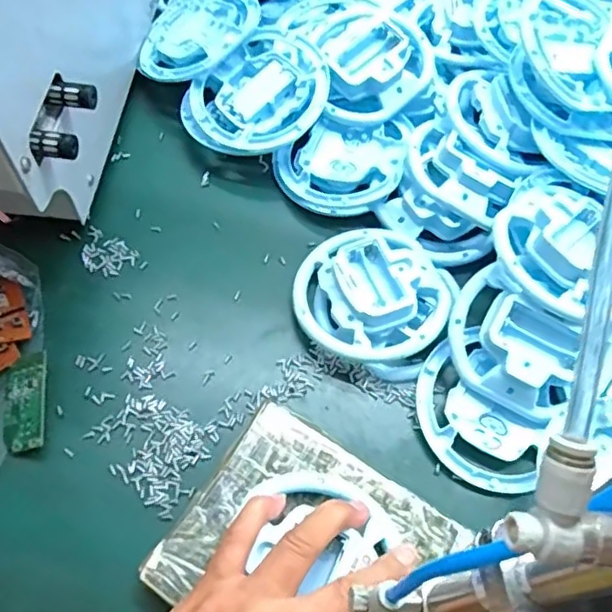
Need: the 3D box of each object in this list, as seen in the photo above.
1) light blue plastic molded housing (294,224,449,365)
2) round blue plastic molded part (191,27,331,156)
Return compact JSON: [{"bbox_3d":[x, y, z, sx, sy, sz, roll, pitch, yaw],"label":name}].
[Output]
[{"bbox_3d":[0.044,-0.011,0.415,0.096,0.036,0.093,4,63,0],"label":"light blue plastic molded housing"},{"bbox_3d":[-0.030,-0.160,0.481,0.106,0.029,0.087,-43,74,-6],"label":"round blue plastic molded part"}]

